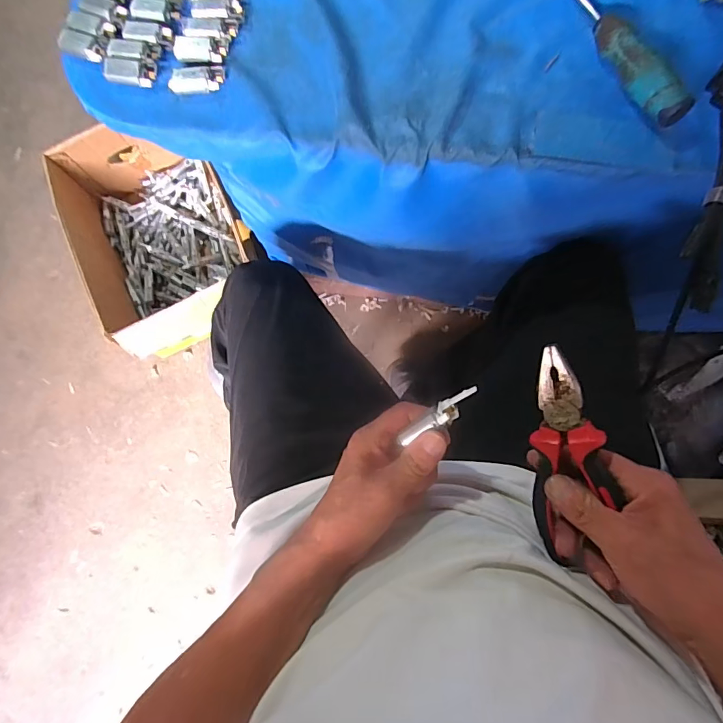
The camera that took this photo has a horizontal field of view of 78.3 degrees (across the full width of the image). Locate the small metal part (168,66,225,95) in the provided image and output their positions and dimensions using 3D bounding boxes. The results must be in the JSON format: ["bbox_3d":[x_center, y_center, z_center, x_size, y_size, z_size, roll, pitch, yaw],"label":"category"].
[{"bbox_3d":[-0.145,-0.249,0.391,0.048,0.012,0.022,-7,81,2],"label":"small metal part"}]

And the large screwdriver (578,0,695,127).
[{"bbox_3d":[0.193,-0.300,0.373,0.026,0.032,0.250,-26,81,-1],"label":"large screwdriver"}]

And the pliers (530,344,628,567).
[{"bbox_3d":[0.139,0.063,0.292,0.043,0.025,0.143,-7,99,2],"label":"pliers"}]

